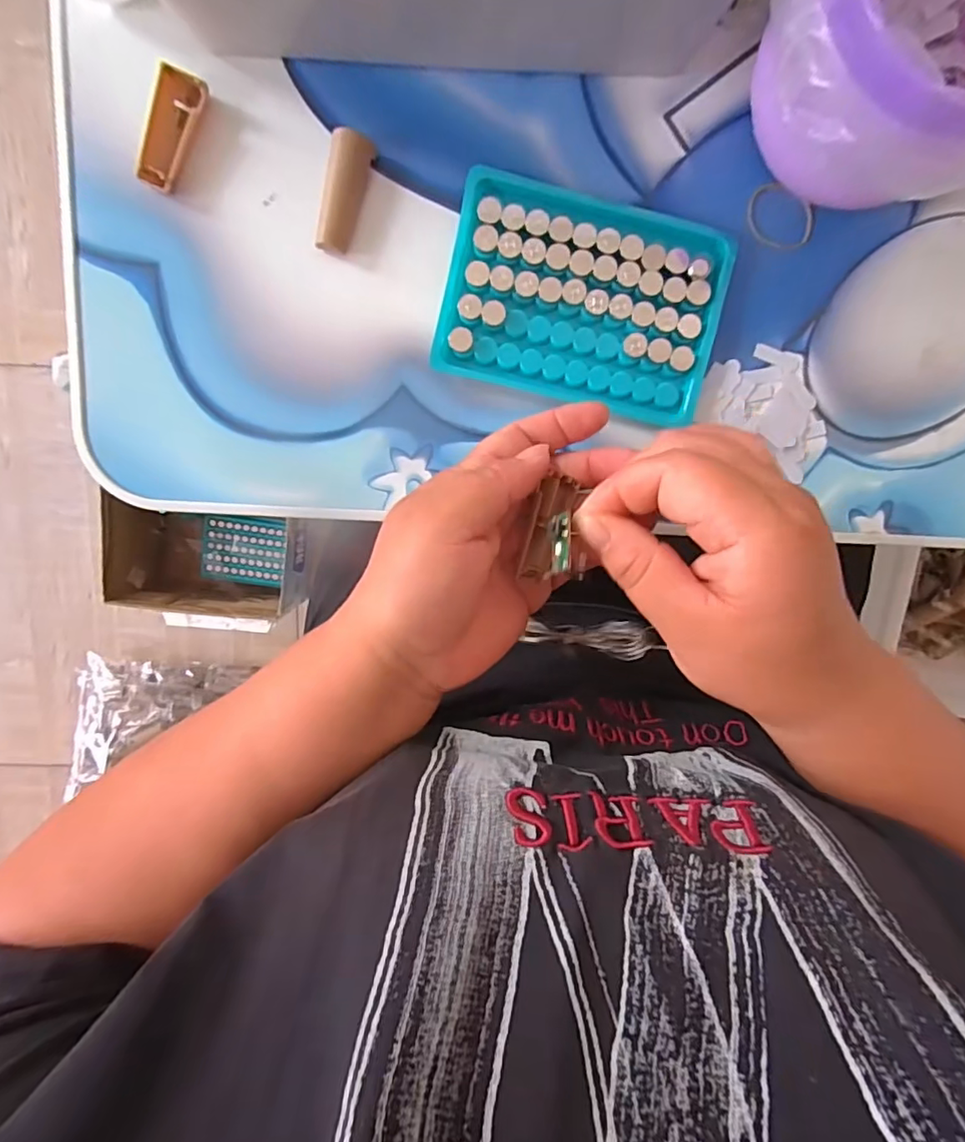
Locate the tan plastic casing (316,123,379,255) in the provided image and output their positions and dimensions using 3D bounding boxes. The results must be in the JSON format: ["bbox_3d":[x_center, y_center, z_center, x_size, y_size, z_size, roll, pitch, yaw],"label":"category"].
[{"bbox_3d":[-0.064,-0.178,0.256,0.017,0.013,0.051,13,98,-2],"label":"tan plastic casing"}]

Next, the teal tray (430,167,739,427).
[{"bbox_3d":[0.049,-0.131,0.265,0.131,0.012,0.092,13,98,-2],"label":"teal tray"}]

